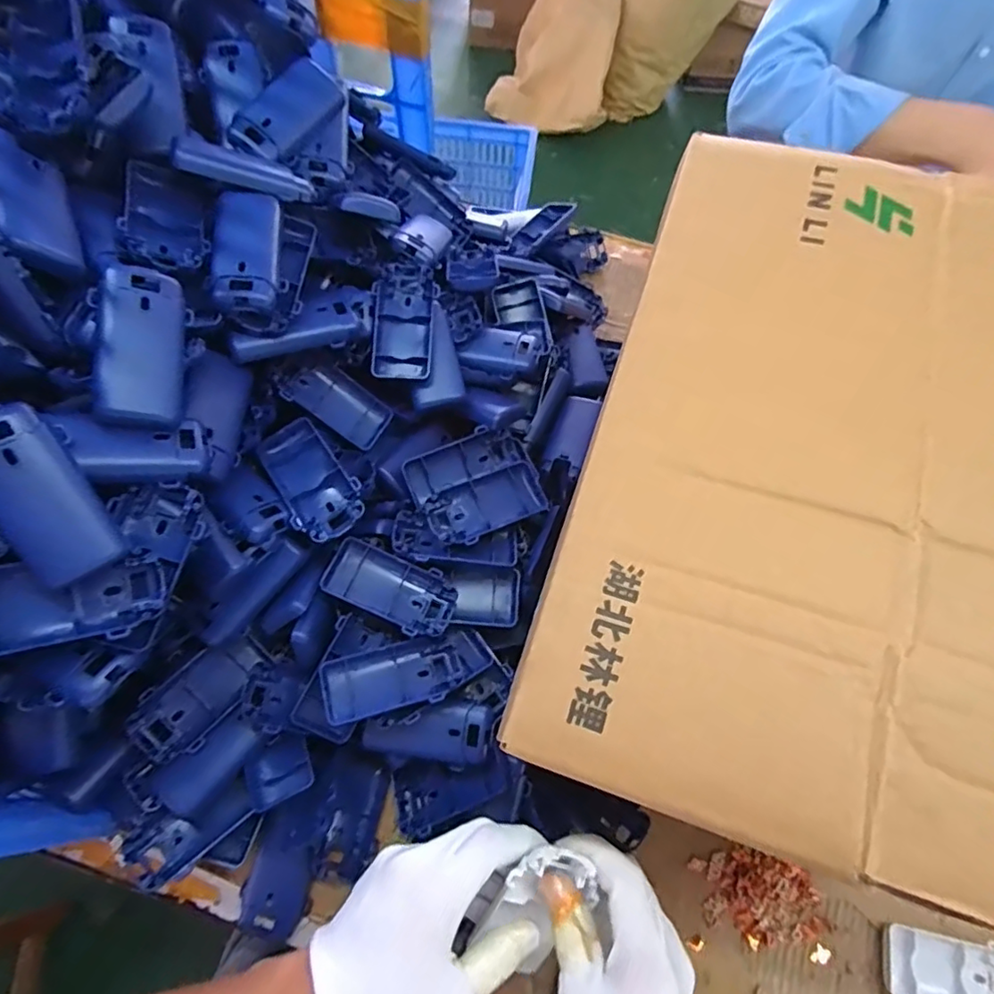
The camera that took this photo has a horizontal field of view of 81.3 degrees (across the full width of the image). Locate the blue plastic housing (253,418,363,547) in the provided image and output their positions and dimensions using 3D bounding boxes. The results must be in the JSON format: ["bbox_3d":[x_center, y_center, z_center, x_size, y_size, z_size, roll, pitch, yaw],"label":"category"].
[{"bbox_3d":[-0.136,-0.011,0.422,0.050,0.016,0.095,-36,70,-18],"label":"blue plastic housing"}]

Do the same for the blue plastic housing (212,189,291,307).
[{"bbox_3d":[-0.173,-0.174,0.407,0.041,0.020,0.096,-6,64,-5],"label":"blue plastic housing"}]

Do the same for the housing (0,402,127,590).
[{"bbox_3d":[-0.239,0.000,0.304,0.040,0.030,0.094,-29,106,-15],"label":"housing"}]

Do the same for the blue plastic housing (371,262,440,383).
[{"bbox_3d":[-0.075,-0.142,0.472,0.048,0.014,0.096,3,83,-1],"label":"blue plastic housing"}]

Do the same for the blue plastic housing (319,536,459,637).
[{"bbox_3d":[-0.079,0.069,0.438,0.094,0.026,0.049,23,65,9],"label":"blue plastic housing"}]

